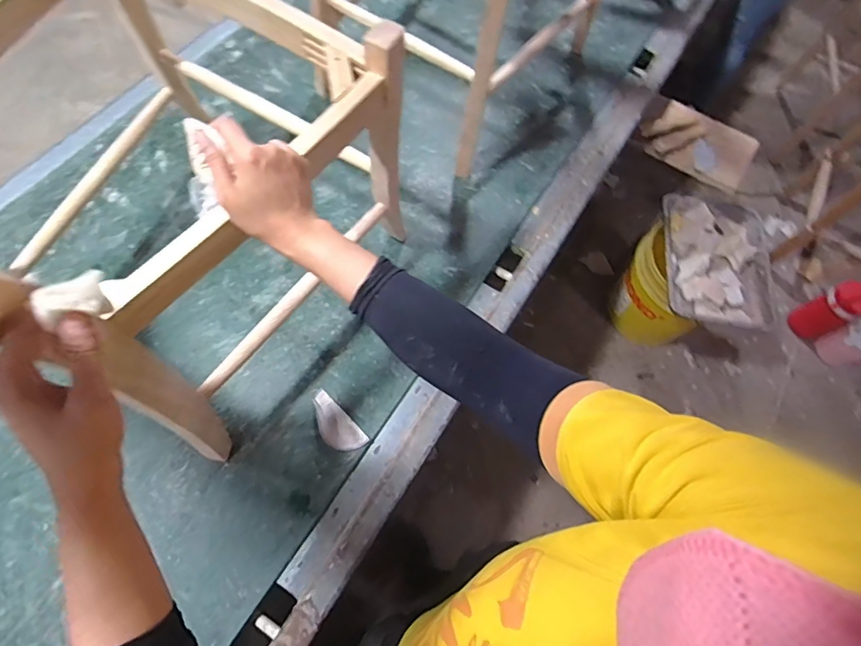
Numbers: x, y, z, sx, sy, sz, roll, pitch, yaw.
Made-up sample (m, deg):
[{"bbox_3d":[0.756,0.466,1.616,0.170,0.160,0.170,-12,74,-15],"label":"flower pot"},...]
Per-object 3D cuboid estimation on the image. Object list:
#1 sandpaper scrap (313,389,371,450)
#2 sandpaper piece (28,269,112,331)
[{"bbox_3d":[-0.156,0.164,0.789,0.052,0.004,0.114,-41,72,-18],"label":"sandpaper scrap"},{"bbox_3d":[-0.230,-0.016,0.315,0.040,0.022,0.024,-37,73,-18],"label":"sandpaper piece"}]

